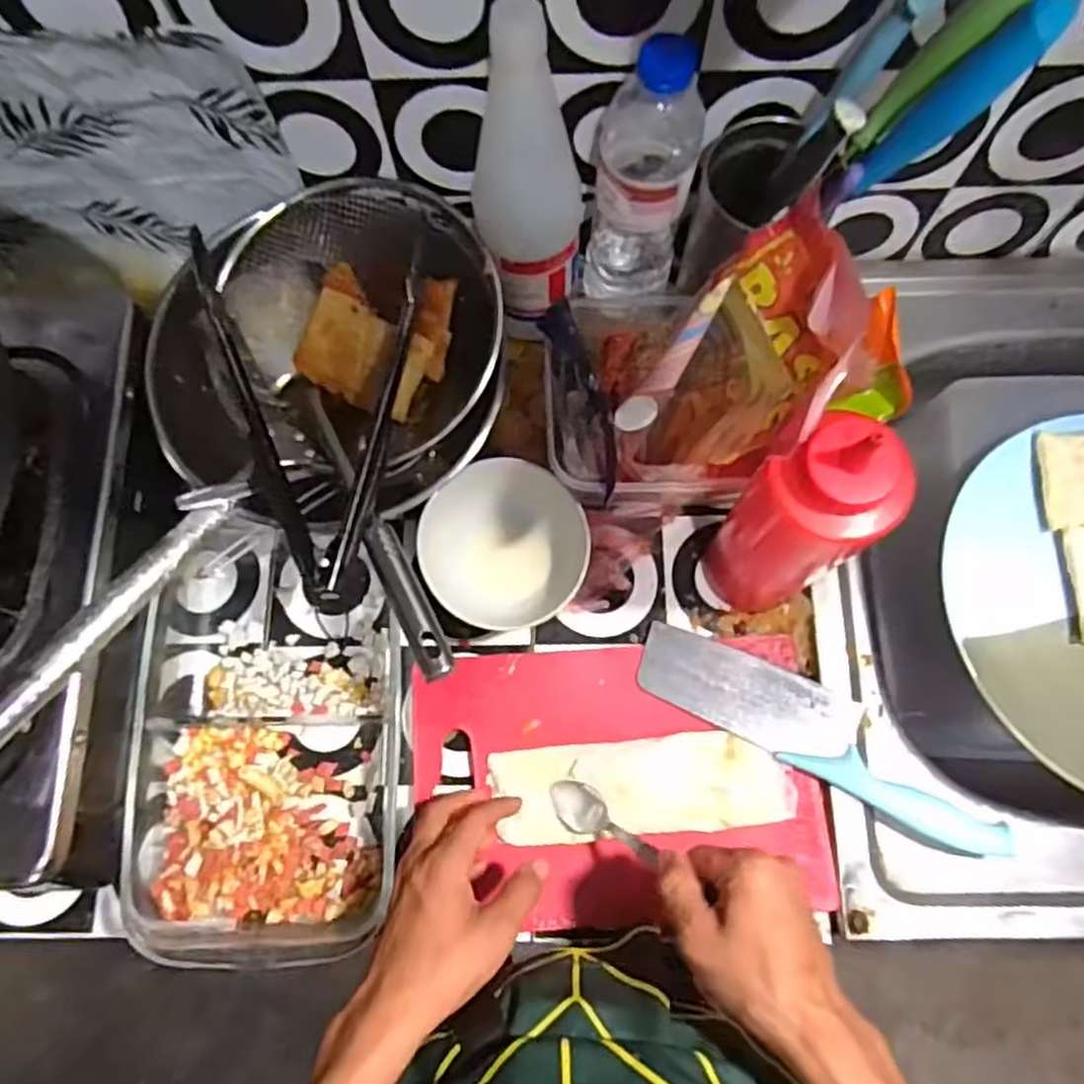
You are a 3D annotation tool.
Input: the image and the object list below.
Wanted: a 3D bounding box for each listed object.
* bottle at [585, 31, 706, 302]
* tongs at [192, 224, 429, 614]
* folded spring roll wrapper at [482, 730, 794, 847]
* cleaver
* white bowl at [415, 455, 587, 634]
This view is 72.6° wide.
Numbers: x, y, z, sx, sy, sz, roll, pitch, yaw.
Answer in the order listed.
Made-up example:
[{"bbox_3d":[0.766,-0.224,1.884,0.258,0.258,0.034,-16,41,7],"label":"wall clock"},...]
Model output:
[{"bbox_3d":[0.065,-0.230,0.494,0.062,0.205,0.064,7,75,3],"label":"bottle"},{"bbox_3d":[-0.151,-0.081,0.490,0.155,0.049,0.258,-5,74,0],"label":"tongs"},{"bbox_3d":[0.068,0.169,0.512,0.202,0.007,0.065,-3,74,3],"label":"folded spring roll wrapper"},{"bbox_3d":[0.189,0.128,0.506,0.252,0.027,0.059,27,77,9],"label":"cleaver"},{"bbox_3d":[-0.025,0.001,0.533,0.113,0.061,0.120,0,74,2],"label":"white bowl"}]

